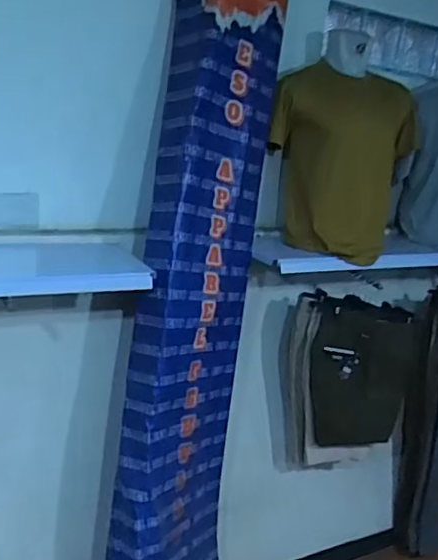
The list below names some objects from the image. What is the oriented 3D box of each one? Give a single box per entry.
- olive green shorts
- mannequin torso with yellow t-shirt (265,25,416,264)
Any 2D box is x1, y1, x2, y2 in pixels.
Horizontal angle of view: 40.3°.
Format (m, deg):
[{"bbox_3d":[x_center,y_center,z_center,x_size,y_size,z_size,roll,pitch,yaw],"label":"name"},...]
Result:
[{"bbox_3d":[0.463,0.309,1.889,0.398,0.492,0.067,6,20,-18],"label":"olive green shorts"},{"bbox_3d":[0.369,-0.403,1.803,0.366,0.594,0.331,16,18,28],"label":"mannequin torso with yellow t-shirt"}]

